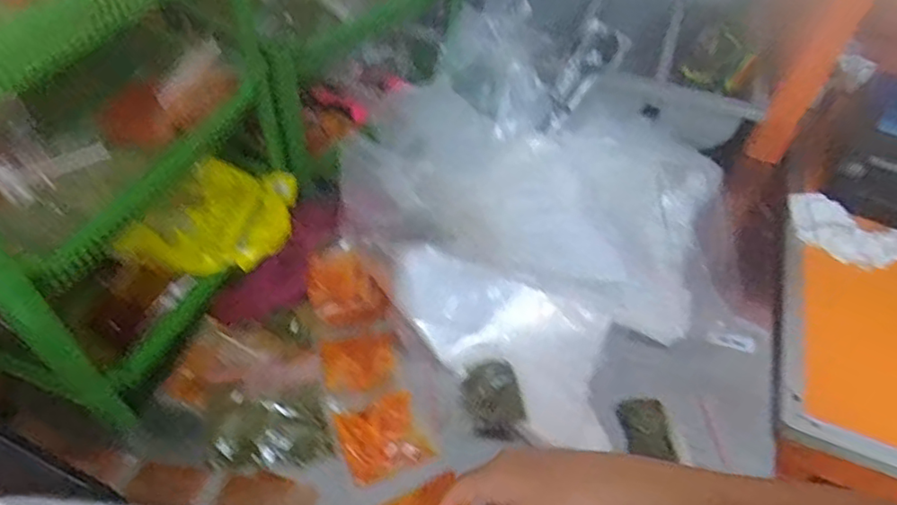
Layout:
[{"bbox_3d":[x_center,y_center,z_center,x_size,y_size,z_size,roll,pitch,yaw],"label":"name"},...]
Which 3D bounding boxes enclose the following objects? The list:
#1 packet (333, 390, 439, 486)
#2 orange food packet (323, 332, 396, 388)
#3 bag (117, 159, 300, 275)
[{"bbox_3d":[-0.057,0.161,0.530,0.070,0.013,0.067,-19,53,-19],"label":"packet"},{"bbox_3d":[-0.084,0.104,0.575,0.066,0.010,0.050,-10,51,-12],"label":"orange food packet"},{"bbox_3d":[-0.228,-0.039,0.601,0.151,0.042,0.126,17,50,10],"label":"bag"}]

